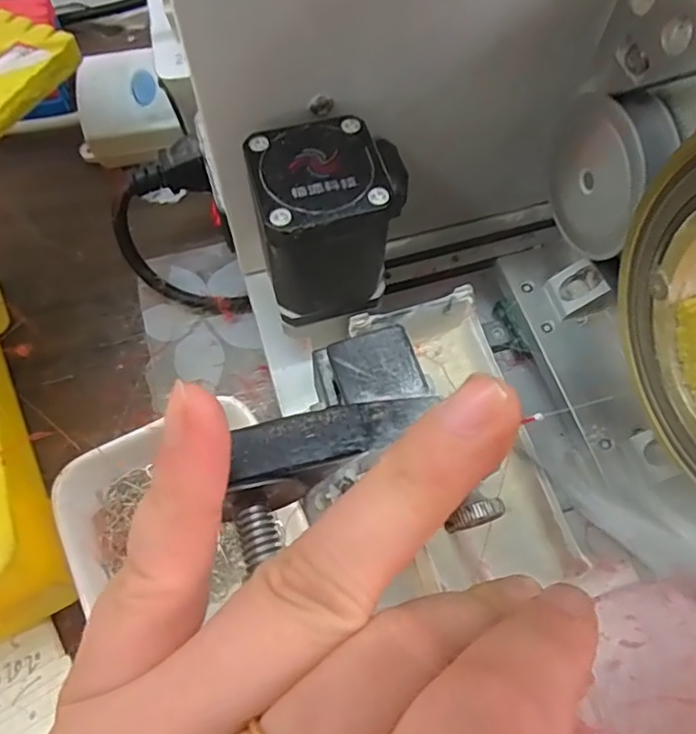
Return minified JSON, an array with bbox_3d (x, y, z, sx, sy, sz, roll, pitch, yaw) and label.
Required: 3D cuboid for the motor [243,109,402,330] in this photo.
[{"bbox_3d":[-0.006,-0.047,0.204,0.048,0.053,0.053,-11,69,-8],"label":"motor"}]

